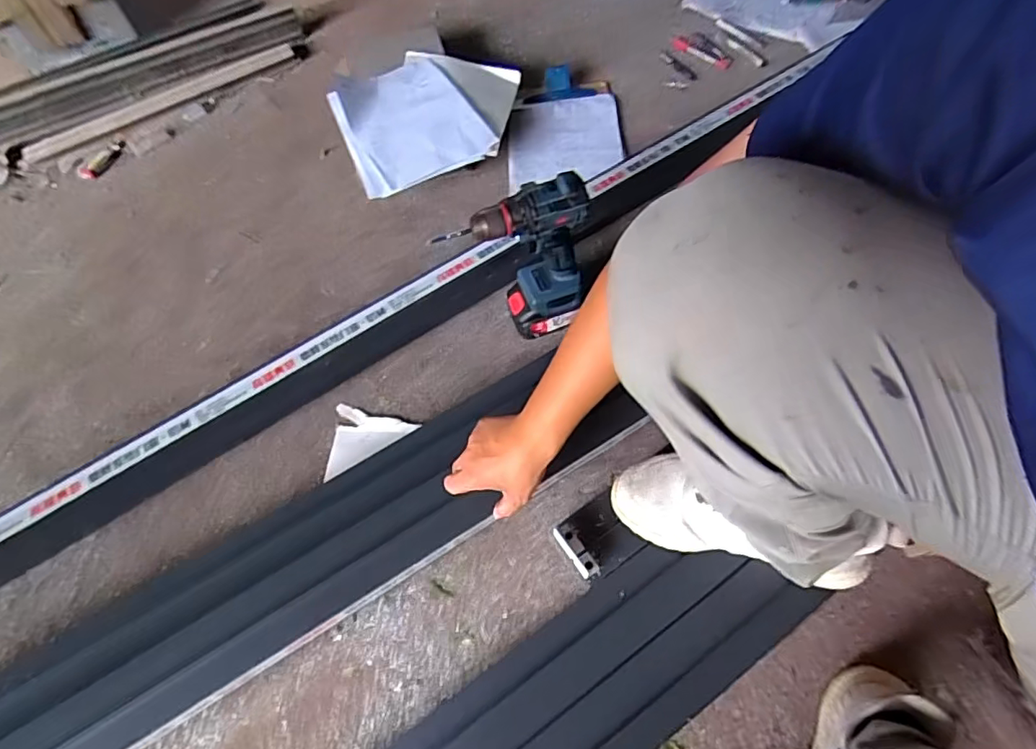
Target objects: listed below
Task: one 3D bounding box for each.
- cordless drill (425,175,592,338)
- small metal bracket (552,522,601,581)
[{"bbox_3d":[0.000,-0.137,0.739,0.181,0.246,0.072,-23,64,-8],"label":"cordless drill"},{"bbox_3d":[0.069,0.207,0.648,0.023,0.008,0.069,-33,66,-13],"label":"small metal bracket"}]

